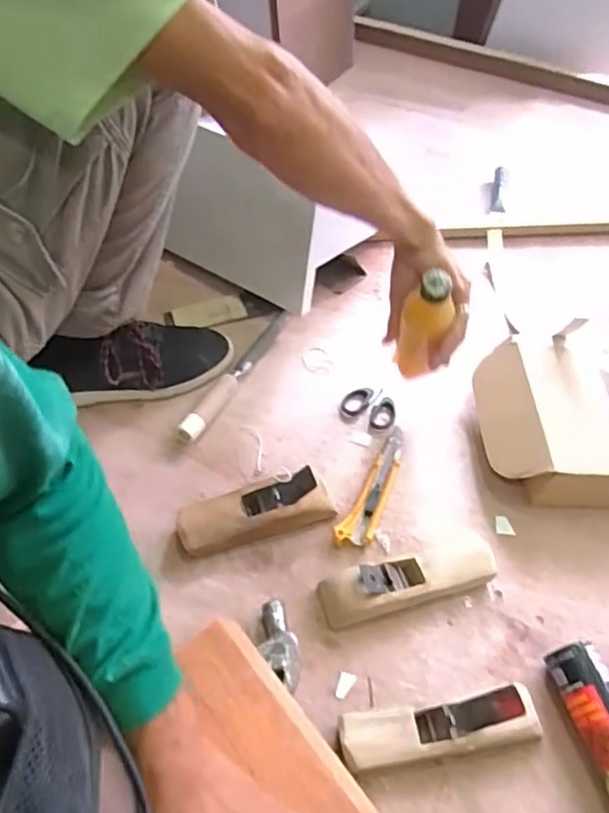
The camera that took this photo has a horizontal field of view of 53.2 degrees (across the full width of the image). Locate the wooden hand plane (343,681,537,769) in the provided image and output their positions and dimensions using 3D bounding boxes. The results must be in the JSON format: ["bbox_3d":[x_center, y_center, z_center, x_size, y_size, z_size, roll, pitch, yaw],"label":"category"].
[{"bbox_3d":[0.120,0.280,0.535,0.175,0.058,0.048,-6,53,-7],"label":"wooden hand plane"}]

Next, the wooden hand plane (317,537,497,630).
[{"bbox_3d":[0.115,0.179,0.634,0.187,0.036,0.055,-14,54,-13],"label":"wooden hand plane"}]

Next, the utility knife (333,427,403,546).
[{"bbox_3d":[0.085,0.092,0.712,0.036,0.018,0.174,21,54,13],"label":"utility knife"}]

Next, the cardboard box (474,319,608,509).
[{"bbox_3d":[0.370,0.011,0.730,0.312,0.081,0.209,2,52,-1],"label":"cardboard box"}]

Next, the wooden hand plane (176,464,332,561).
[{"bbox_3d":[-0.058,0.116,0.671,0.164,0.048,0.062,-11,54,-11],"label":"wooden hand plane"}]

